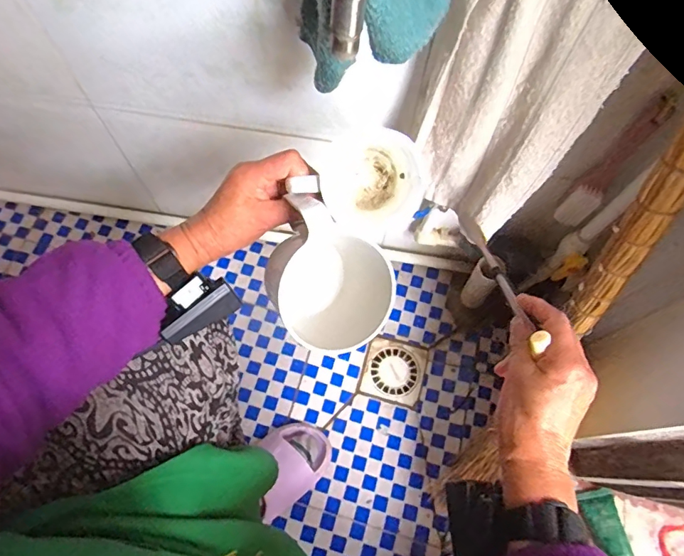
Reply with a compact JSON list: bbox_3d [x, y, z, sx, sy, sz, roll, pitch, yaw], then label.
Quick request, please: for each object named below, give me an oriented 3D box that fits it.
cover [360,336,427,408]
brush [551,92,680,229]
[{"bbox_3d":[0.098,0.175,0.880,0.105,0.009,0.111,14,66,5],"label":"cover"},{"bbox_3d":[0.332,-0.135,0.579,0.022,0.229,0.037,-42,73,-18],"label":"brush"}]

